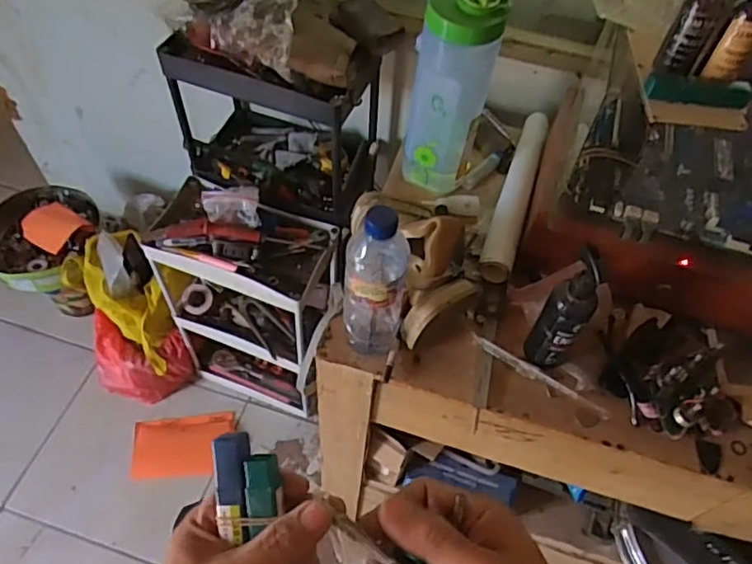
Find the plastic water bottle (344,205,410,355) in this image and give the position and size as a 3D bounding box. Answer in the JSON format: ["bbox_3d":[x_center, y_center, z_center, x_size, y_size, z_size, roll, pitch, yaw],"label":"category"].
[{"bbox_3d":[0.000,0.005,0.656,0.065,0.220,0.058,12,56,4],"label":"plastic water bottle"}]

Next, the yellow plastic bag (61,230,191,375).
[{"bbox_3d":[-0.542,0.010,1.338,0.288,0.225,0.171,33,60,17],"label":"yellow plastic bag"}]

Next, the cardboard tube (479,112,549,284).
[{"bbox_3d":[0.202,-0.136,0.869,0.044,0.040,0.331,17,56,7],"label":"cardboard tube"}]

